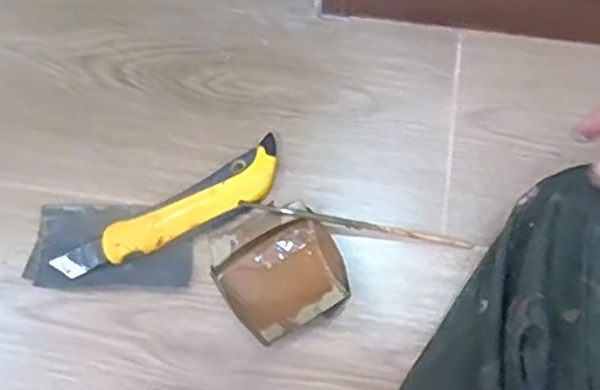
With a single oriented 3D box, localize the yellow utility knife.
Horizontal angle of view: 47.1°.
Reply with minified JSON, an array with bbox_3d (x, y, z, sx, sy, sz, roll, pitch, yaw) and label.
[{"bbox_3d":[-0.092,0.017,0.521,0.181,0.028,0.040,-30,78,-6],"label":"yellow utility knife"}]

